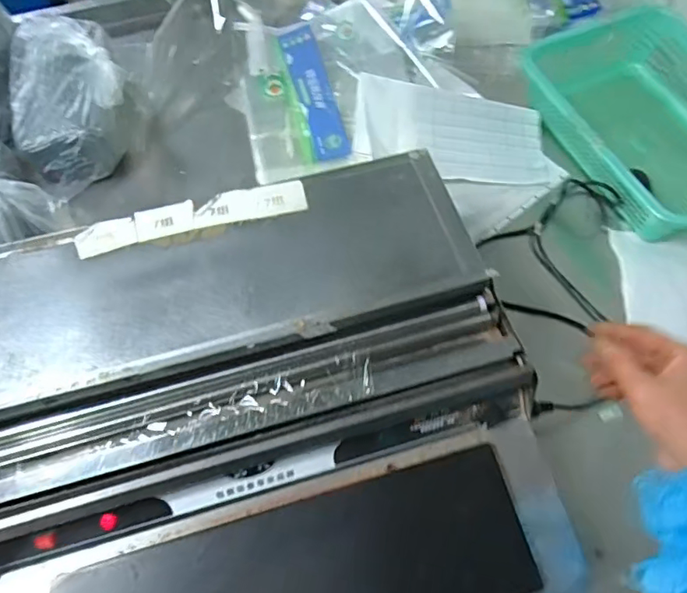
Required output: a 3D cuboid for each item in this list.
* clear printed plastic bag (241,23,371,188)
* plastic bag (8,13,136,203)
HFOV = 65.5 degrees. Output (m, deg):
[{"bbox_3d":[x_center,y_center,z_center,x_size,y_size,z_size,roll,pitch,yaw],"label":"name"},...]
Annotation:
[{"bbox_3d":[-0.078,-0.308,0.821,0.142,0.026,0.292,-10,64,-5],"label":"clear printed plastic bag"},{"bbox_3d":[-0.388,-0.270,0.764,0.177,0.104,0.267,-12,64,-6],"label":"plastic bag"}]

